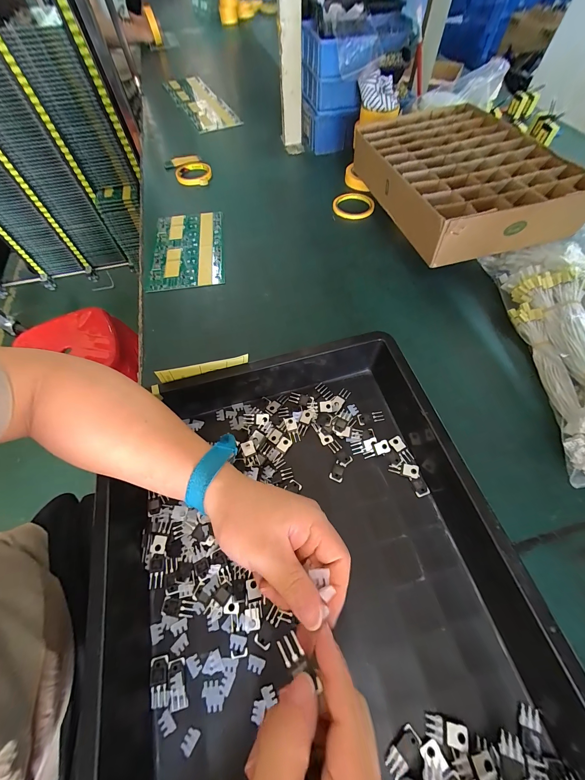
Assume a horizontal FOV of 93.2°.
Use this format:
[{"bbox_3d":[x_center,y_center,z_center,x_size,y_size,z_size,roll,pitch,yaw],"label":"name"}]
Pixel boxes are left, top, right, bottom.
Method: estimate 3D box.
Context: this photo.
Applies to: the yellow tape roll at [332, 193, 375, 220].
[{"bbox_3d":[0.142,-0.424,0.637,0.094,0.018,0.094,-1,62,1],"label":"yellow tape roll"}]

